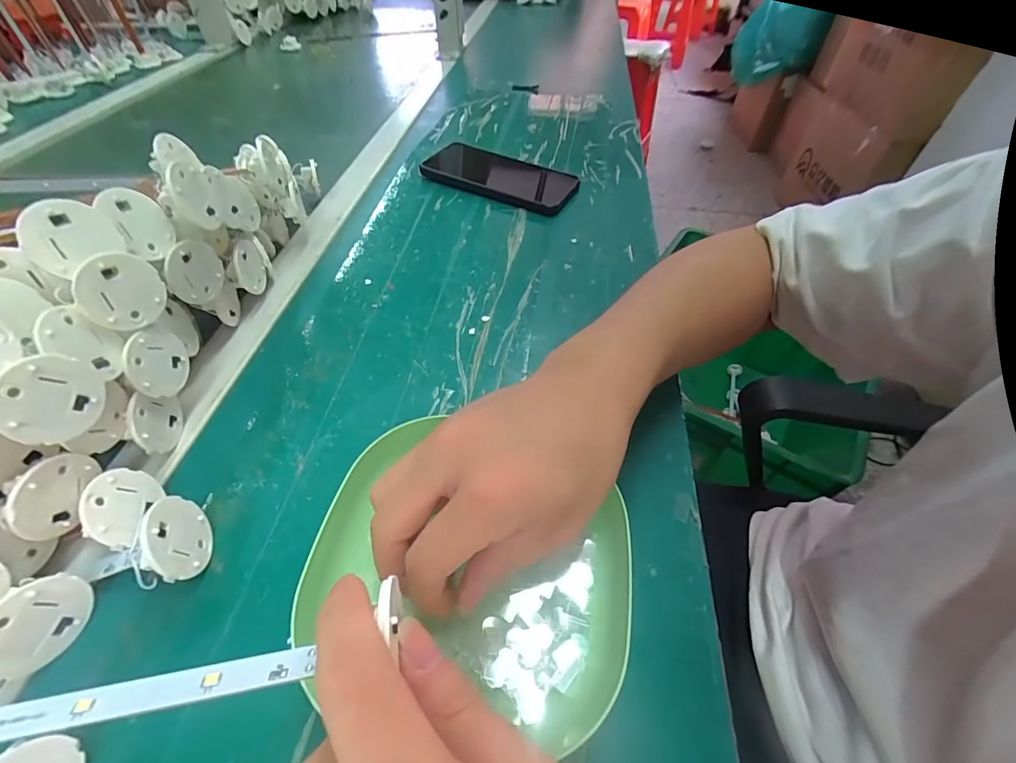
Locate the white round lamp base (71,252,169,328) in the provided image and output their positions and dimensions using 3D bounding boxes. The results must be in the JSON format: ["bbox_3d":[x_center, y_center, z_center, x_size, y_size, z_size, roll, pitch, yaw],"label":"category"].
[{"bbox_3d":[-0.200,-0.048,0.223,0.004,0.037,0.042,14,75,23],"label":"white round lamp base"}]

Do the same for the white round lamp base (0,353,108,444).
[{"bbox_3d":[-0.201,0.007,0.189,0.006,0.039,0.037,3,84,14],"label":"white round lamp base"}]

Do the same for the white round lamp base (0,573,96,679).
[{"bbox_3d":[-0.197,0.103,0.181,0.008,0.039,0.037,6,55,5],"label":"white round lamp base"}]

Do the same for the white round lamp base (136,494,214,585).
[{"bbox_3d":[-0.156,0.075,0.204,0.010,0.039,0.038,-17,56,-12],"label":"white round lamp base"}]

